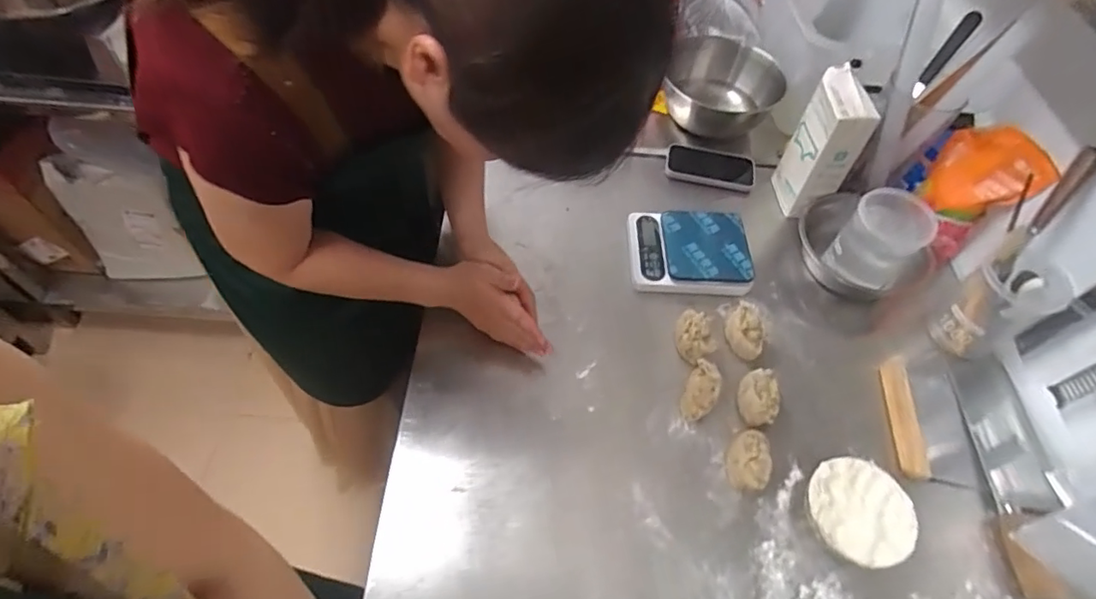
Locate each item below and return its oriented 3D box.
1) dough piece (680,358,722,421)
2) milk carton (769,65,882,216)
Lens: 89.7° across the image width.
[{"bbox_3d":[0.189,0.117,0.685,0.037,0.050,0.064,26,58,14],"label":"dough piece"},{"bbox_3d":[0.413,-0.222,0.837,0.068,0.206,0.105,6,55,1],"label":"milk carton"}]

